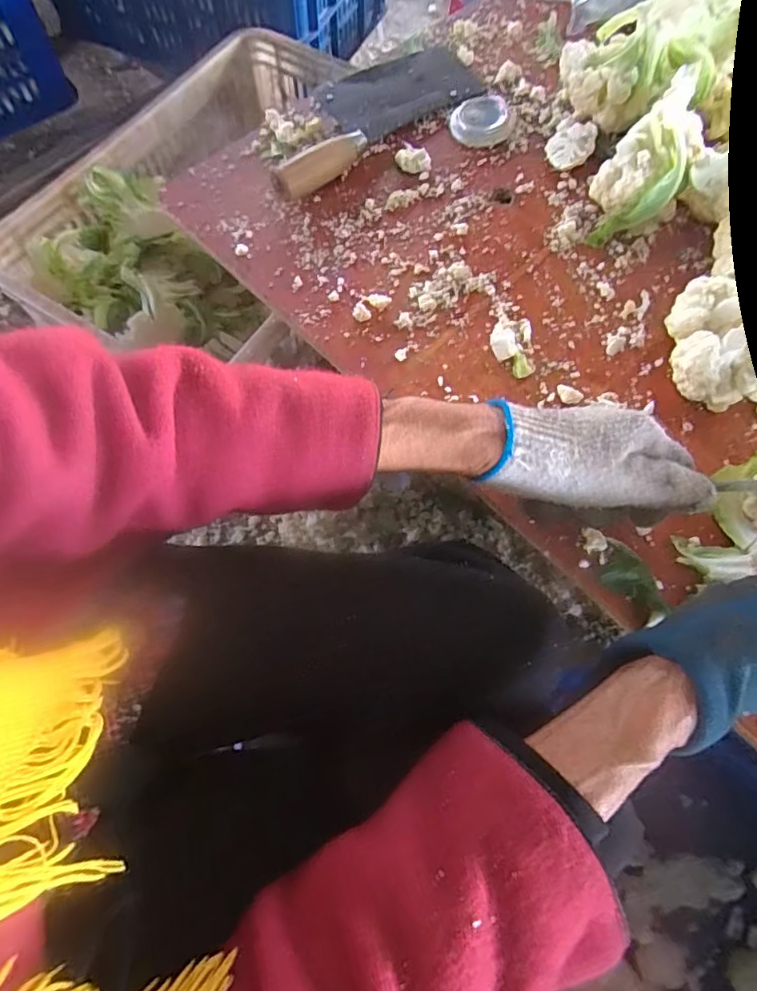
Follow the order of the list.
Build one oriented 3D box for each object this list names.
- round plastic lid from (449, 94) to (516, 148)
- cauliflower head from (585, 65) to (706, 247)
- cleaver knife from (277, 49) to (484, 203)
[{"bbox_3d":[0.103,-0.370,0.525,0.060,0.013,0.059,0,69,0],"label":"round plastic lid"},{"bbox_3d":[0.218,-0.268,0.440,0.066,0.085,0.094,31,73,11],"label":"cauliflower head"},{"bbox_3d":[-0.012,-0.374,0.518,0.251,0.029,0.089,-38,74,-13],"label":"cleaver knife"}]

